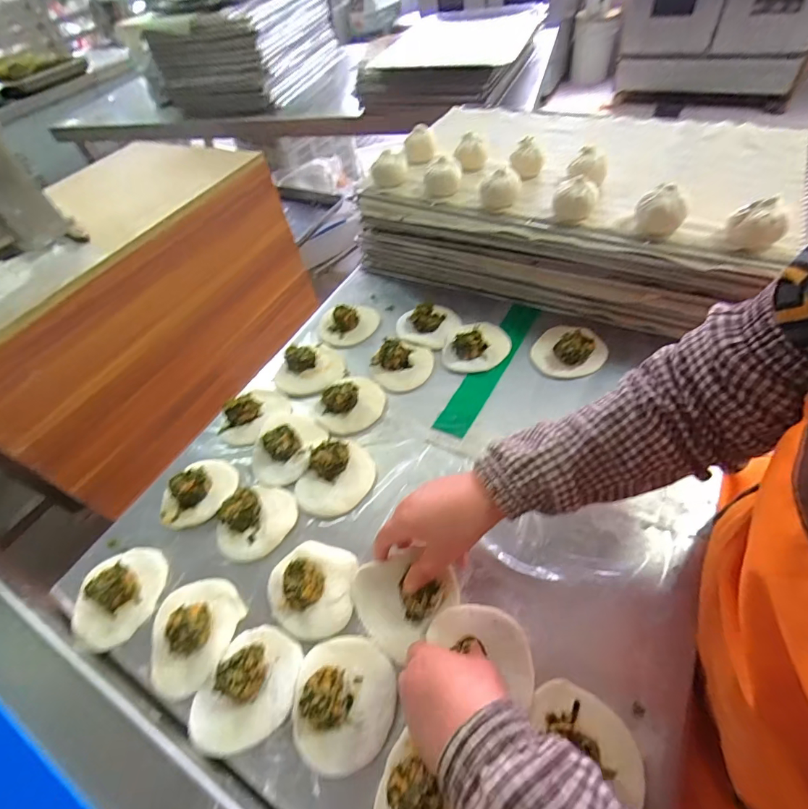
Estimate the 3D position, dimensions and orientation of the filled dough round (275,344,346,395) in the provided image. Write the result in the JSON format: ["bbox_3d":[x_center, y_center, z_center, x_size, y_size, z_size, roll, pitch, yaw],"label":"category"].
[{"bbox_3d":[-0.139,-0.055,0.619,0.097,0.025,0.080,-29,52,-18],"label":"filled dough round"}]

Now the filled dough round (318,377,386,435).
[{"bbox_3d":[-0.071,-0.009,0.572,0.083,0.030,0.093,-4,49,3],"label":"filled dough round"}]

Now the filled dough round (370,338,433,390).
[{"bbox_3d":[-0.002,-0.059,0.604,0.088,0.032,0.074,-8,49,-1],"label":"filled dough round"}]

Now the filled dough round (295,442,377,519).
[{"bbox_3d":[-0.082,0.081,0.501,0.097,0.025,0.081,-28,52,-17],"label":"filled dough round"}]

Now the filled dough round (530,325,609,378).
[{"bbox_3d":[0.219,-0.078,0.583,0.083,0.033,0.091,-3,49,3],"label":"filled dough round"}]

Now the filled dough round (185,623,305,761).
[{"bbox_3d":[-0.138,0.248,0.372,0.078,0.029,0.100,20,56,23],"label":"filled dough round"}]

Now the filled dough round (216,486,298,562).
[{"bbox_3d":[-0.166,0.127,0.478,0.074,0.025,0.089,26,59,27],"label":"filled dough round"}]

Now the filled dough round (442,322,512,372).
[{"bbox_3d":[0.102,-0.083,0.603,0.091,0.030,0.079,3,50,9],"label":"filled dough round"}]

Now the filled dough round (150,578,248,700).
[{"bbox_3d":[-0.210,0.213,0.408,0.084,0.031,0.100,9,53,16],"label":"filled dough round"}]

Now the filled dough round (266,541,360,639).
[{"bbox_3d":[-0.094,0.178,0.425,0.090,0.026,0.086,-4,50,5],"label":"filled dough round"}]

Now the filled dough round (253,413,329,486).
[{"bbox_3d":[-0.154,0.048,0.537,0.090,0.026,0.097,-3,49,3],"label":"filled dough round"}]

